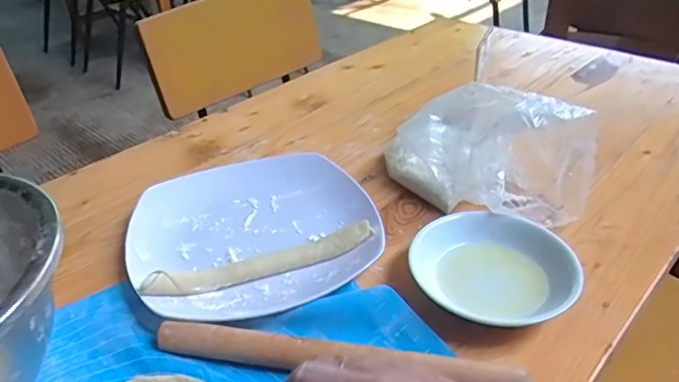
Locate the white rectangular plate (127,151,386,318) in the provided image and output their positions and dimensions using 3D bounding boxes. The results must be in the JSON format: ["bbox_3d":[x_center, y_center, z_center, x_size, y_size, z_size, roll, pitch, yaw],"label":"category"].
[{"bbox_3d":[-0.084,0.032,0.531,0.230,0.023,0.225,-18,38,-21],"label":"white rectangular plate"}]

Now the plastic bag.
[{"bbox_3d":[0.151,-0.048,0.564,0.206,0.120,0.119,24,43,33],"label":"plastic bag"}]

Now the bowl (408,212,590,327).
[{"bbox_3d":[0.135,0.067,0.458,0.124,0.045,0.121,-2,35,1],"label":"bowl"}]

